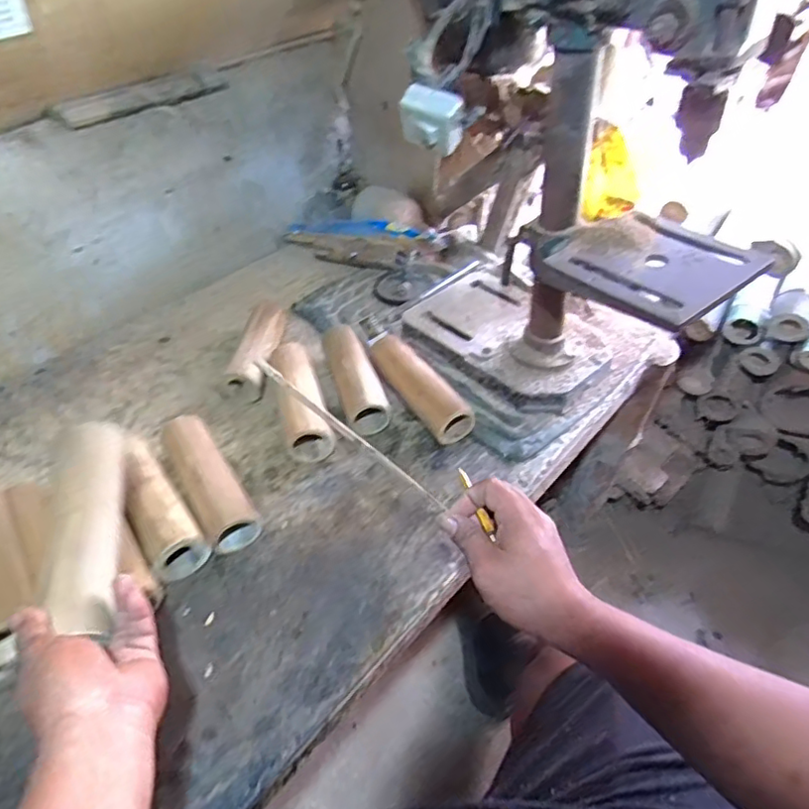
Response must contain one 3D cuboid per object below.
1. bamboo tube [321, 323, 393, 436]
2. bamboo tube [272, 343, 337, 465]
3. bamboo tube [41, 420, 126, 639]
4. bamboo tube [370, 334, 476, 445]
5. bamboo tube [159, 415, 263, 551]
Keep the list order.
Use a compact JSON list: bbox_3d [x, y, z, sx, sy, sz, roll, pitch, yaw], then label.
[{"bbox_3d":[-0.071,-0.042,0.799,0.055,0.055,0.193,-15,47,-13],"label":"bamboo tube"},{"bbox_3d":[-0.133,-0.009,0.765,0.055,0.063,0.191,-13,47,-11],"label":"bamboo tube"},{"bbox_3d":[-0.258,0.094,0.480,0.043,0.041,0.173,-9,59,-7],"label":"bamboo tube"},{"bbox_3d":[0.015,-0.024,0.784,0.055,0.053,0.189,-25,50,-22],"label":"bamboo tube"},{"bbox_3d":[-0.220,0.087,0.669,0.054,0.055,0.181,-25,50,-21],"label":"bamboo tube"}]

